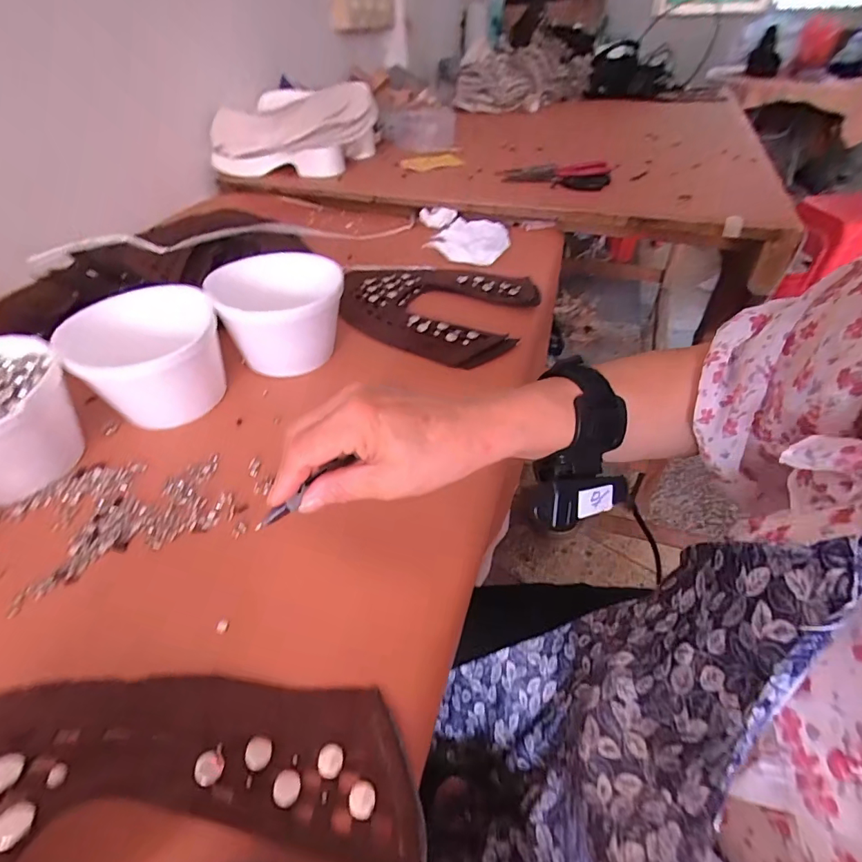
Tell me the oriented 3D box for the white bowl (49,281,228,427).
[{"bbox_3d":[-0.240,-0.061,0.403,0.111,0.088,0.111,-22,46,-20],"label":"white bowl"}]

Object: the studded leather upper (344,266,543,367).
[{"bbox_3d":[-0.010,-0.155,0.544,0.249,0.020,0.171,21,47,23],"label":"studded leather upper"}]

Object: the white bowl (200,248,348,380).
[{"bbox_3d":[-0.140,-0.113,0.456,0.107,0.084,0.101,-1,42,1],"label":"white bowl"}]

